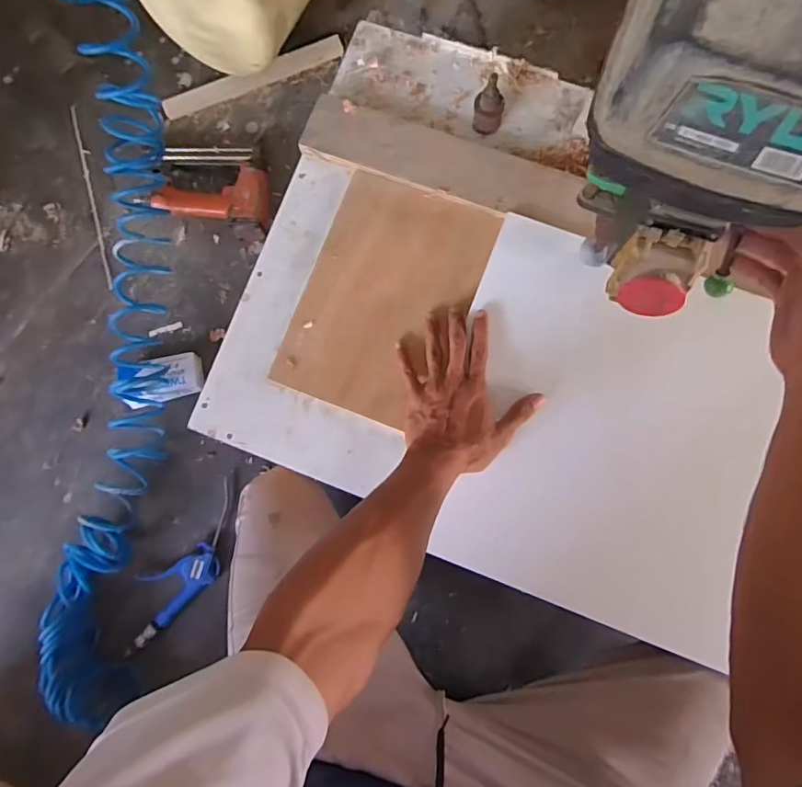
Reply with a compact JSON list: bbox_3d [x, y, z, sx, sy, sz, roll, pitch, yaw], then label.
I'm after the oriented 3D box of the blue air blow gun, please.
[{"bbox_3d":[-0.342,0.272,0.821,0.101,0.040,0.278,44,87,7],"label":"blue air blow gun"}]

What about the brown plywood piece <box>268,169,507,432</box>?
[{"bbox_3d":[-0.019,-0.112,0.612,0.190,0.014,0.272,21,84,10],"label":"brown plywood piece"}]

